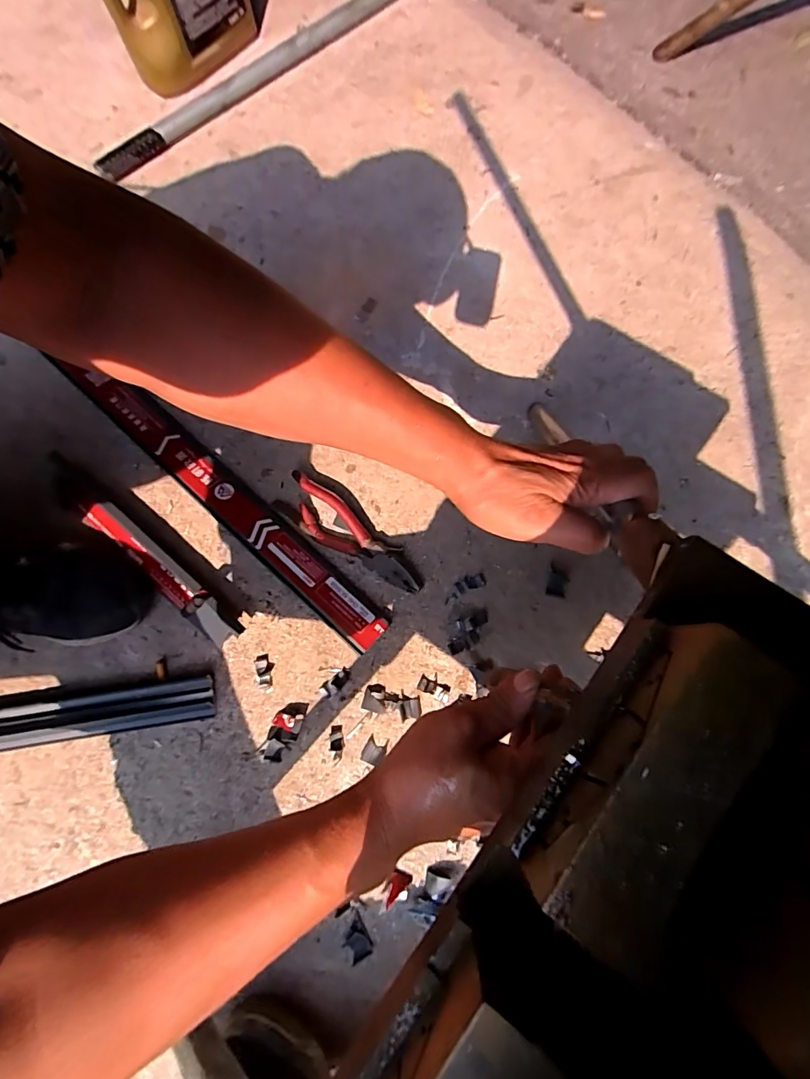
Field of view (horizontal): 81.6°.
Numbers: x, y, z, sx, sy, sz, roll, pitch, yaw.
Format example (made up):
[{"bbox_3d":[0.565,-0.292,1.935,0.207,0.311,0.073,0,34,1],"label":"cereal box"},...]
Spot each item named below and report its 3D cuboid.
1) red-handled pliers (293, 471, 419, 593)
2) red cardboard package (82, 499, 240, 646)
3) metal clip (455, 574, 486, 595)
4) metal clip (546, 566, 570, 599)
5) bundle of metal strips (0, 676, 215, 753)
[{"bbox_3d":[-0.067,-0.003,0.546,0.194,0.032,0.050,41,80,10],"label":"red-handled pliers"},{"bbox_3d":[-0.287,0.032,0.542,0.240,0.039,0.043,40,80,9],"label":"red cardboard package"},{"bbox_3d":[0.077,0.051,0.547,0.035,0.007,0.017,-20,77,-4],"label":"metal clip"},{"bbox_3d":[0.177,0.052,0.544,0.023,0.005,0.030,16,77,5],"label":"metal clip"},{"bbox_3d":[-0.373,0.193,0.517,0.314,0.019,0.057,-8,76,-2],"label":"bundle of metal strips"}]

